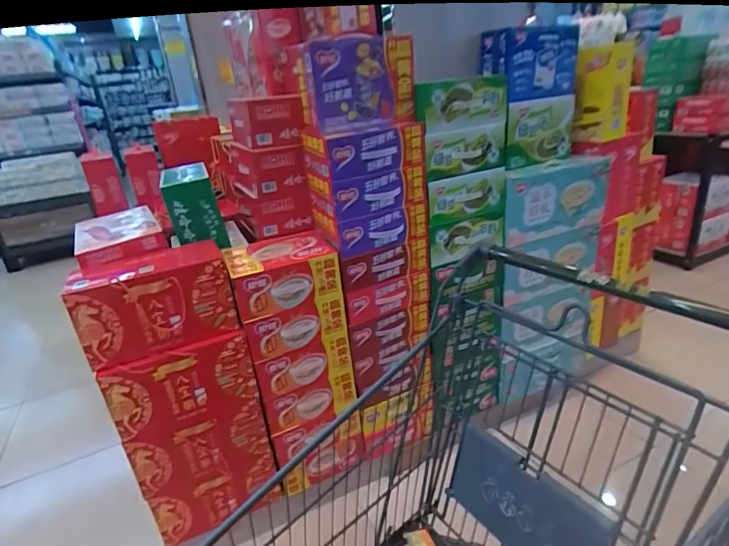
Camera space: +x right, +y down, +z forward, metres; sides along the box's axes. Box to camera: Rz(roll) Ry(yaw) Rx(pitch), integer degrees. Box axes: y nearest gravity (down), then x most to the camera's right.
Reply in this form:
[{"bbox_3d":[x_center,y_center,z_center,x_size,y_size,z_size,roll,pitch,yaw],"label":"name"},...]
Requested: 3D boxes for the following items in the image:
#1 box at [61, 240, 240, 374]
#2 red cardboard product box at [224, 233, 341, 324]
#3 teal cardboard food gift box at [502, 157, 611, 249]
[{"bbox_3d":[-0.512,0.071,1.086,0.332,0.198,0.158,-17,25,-24],"label":"box"},{"bbox_3d":[-0.223,0.003,1.211,0.271,0.144,0.215,-13,24,-16],"label":"red cardboard product box"},{"bbox_3d":[0.609,-0.236,1.431,0.389,0.226,0.091,-12,24,-14],"label":"teal cardboard food gift box"}]

